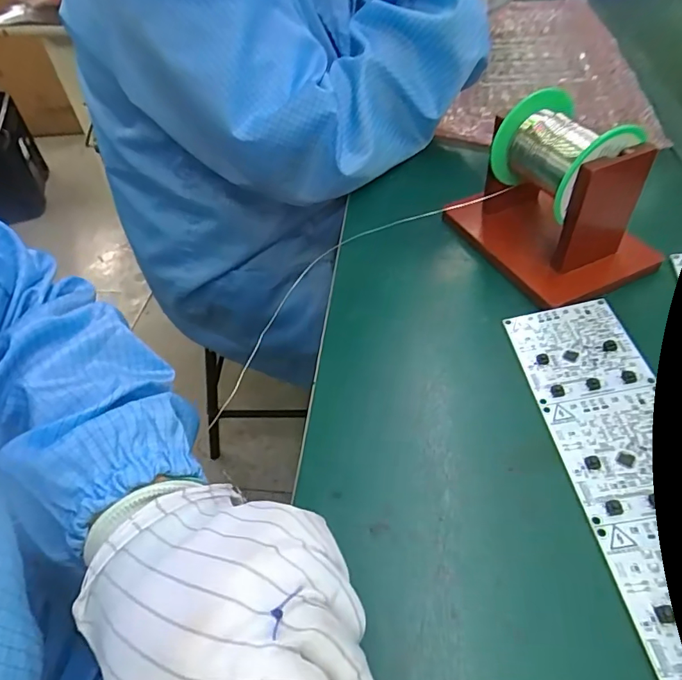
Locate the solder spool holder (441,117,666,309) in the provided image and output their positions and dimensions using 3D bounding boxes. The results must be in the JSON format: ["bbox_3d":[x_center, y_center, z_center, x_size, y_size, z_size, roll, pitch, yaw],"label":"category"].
[{"bbox_3d":[0.154,-0.106,0.344,0.101,0.085,0.132,-21,50,-14],"label":"solder spool holder"}]

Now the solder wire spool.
[{"bbox_3d":[0.148,-0.124,0.327,0.060,0.059,0.076,-13,49,-7],"label":"solder wire spool"}]

